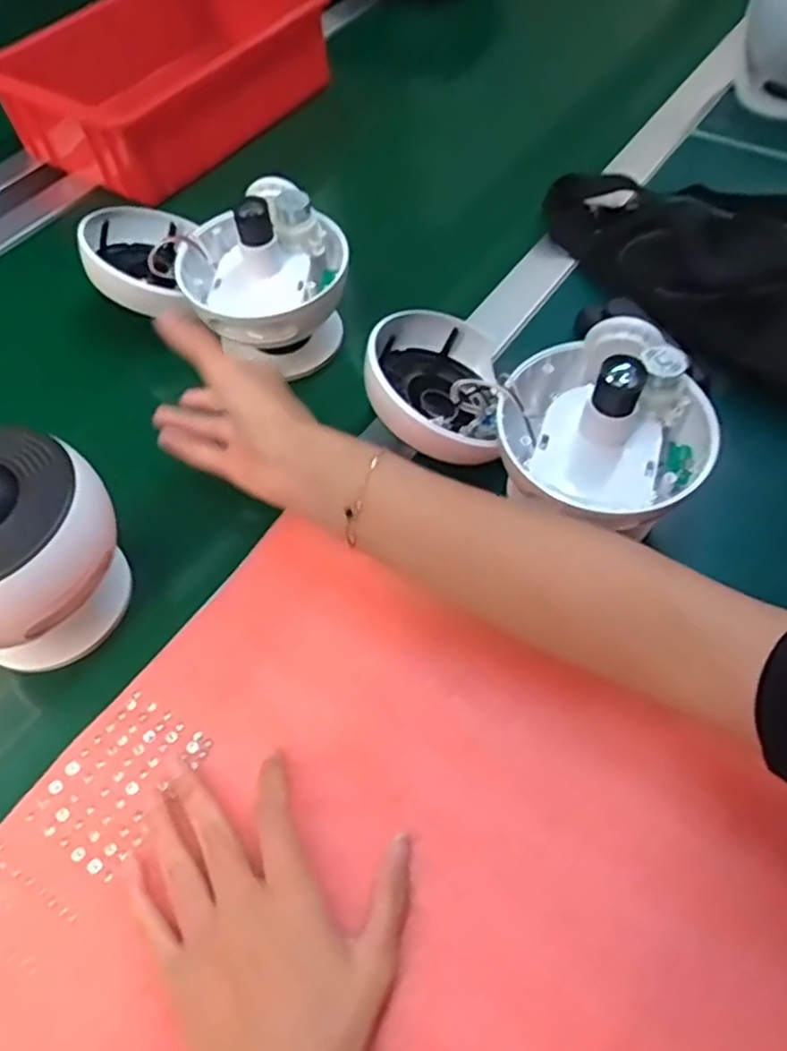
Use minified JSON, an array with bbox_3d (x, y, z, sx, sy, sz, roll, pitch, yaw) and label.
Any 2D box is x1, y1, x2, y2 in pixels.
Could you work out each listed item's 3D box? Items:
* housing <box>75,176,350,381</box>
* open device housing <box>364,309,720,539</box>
[{"bbox_3d":[-0.140,-0.192,0.524,0.224,0.120,0.110,20,60,18],"label":"housing"},{"bbox_3d":[0.078,-0.070,0.422,0.220,0.090,0.116,23,60,33],"label":"open device housing"}]

